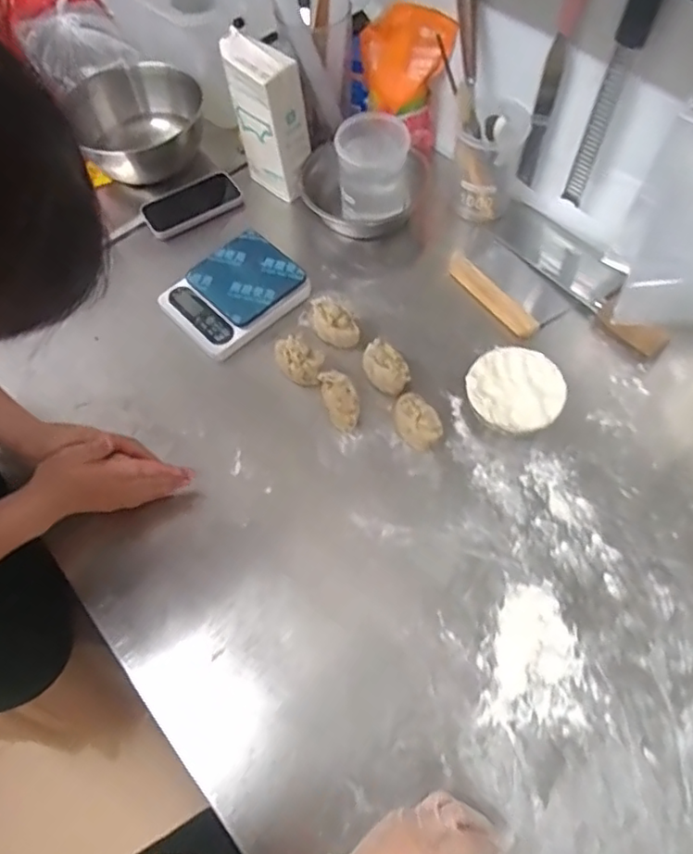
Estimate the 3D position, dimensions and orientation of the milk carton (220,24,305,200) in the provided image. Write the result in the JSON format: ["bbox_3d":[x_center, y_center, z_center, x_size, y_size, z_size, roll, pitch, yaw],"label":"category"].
[{"bbox_3d":[-0.106,-0.431,0.850,0.068,0.206,0.105,-37,66,-15],"label":"milk carton"}]

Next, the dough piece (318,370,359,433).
[{"bbox_3d":[-0.006,-0.030,0.720,0.037,0.050,0.064,-15,62,-4],"label":"dough piece"}]

